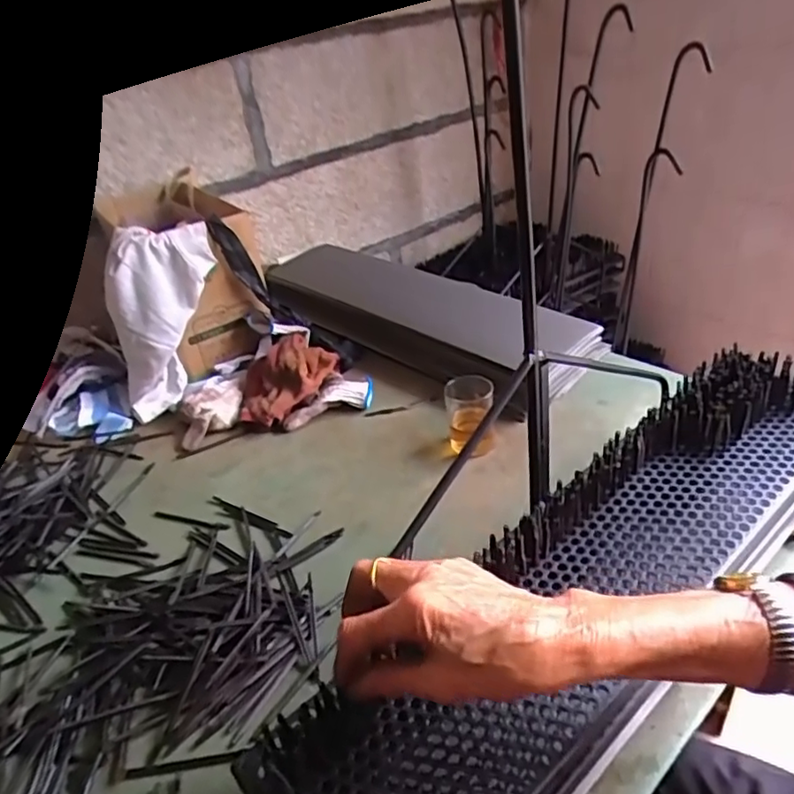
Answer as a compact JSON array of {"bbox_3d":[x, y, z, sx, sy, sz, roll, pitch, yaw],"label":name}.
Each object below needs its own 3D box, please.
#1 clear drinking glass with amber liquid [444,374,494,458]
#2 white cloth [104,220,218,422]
[{"bbox_3d":[0.087,0.026,0.720,0.056,0.092,0.066,-2,33,8],"label":"clear drinking glass with amber liquid"},{"bbox_3d":[-0.354,-0.114,0.863,0.119,0.282,0.093,-4,22,-45],"label":"white cloth"}]

